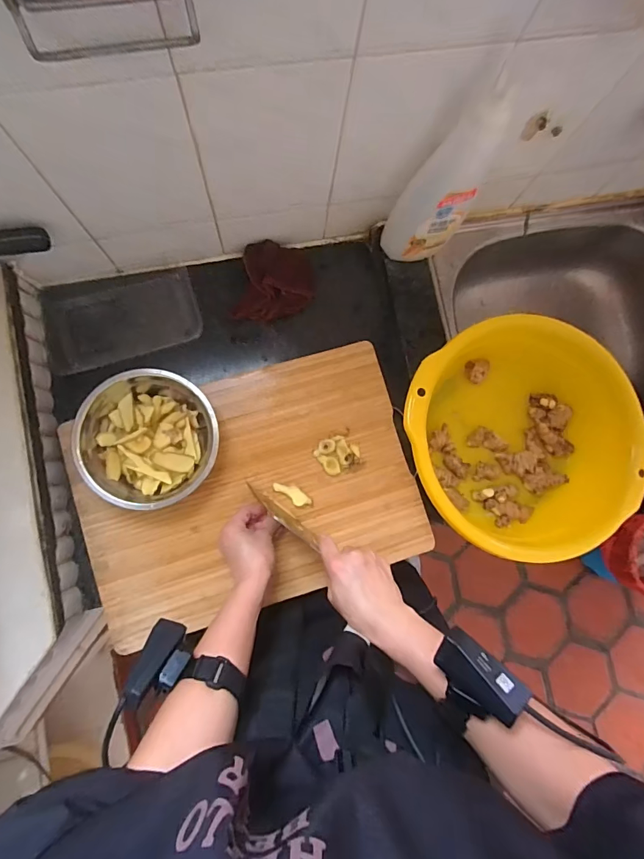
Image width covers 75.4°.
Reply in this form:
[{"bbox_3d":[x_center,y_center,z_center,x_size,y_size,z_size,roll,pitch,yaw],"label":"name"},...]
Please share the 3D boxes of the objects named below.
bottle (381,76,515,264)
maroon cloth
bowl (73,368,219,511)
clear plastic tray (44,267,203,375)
[{"bbox_3d":[0.142,-0.283,0.496,0.081,0.225,0.053,-9,85,-7],"label":"bottle"},{"bbox_3d":[-0.065,-0.211,0.606,0.103,0.024,0.110,9,83,-4],"label":"maroon cloth"},{"bbox_3d":[-0.217,0.012,0.534,0.160,0.066,0.169,1,84,-5],"label":"bowl"},{"bbox_3d":[-0.278,-0.157,0.583,0.207,0.039,0.113,-14,85,-7],"label":"clear plastic tray"}]

